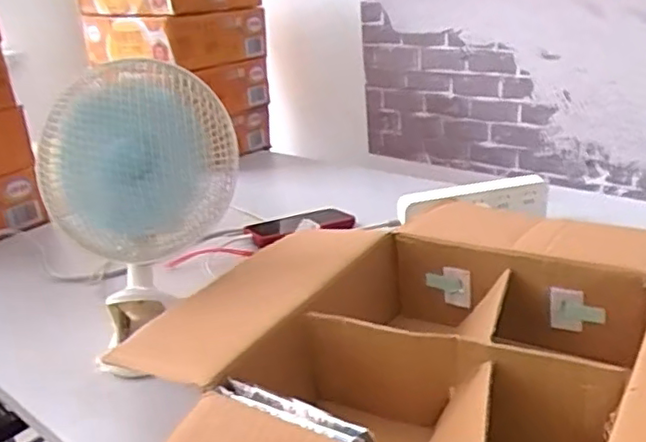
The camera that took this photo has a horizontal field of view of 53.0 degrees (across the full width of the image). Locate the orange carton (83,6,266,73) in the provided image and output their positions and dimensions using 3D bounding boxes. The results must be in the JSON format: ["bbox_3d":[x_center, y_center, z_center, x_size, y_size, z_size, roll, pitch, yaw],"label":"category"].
[{"bbox_3d":[-0.359,-0.417,1.473,0.226,0.110,0.380,-25,30,-38],"label":"orange carton"}]

